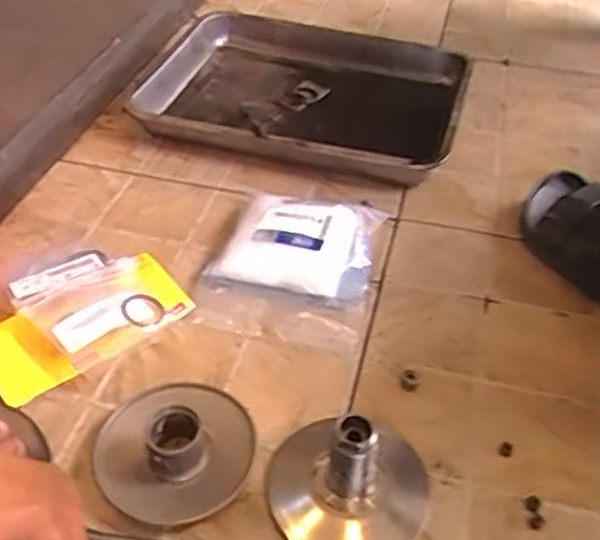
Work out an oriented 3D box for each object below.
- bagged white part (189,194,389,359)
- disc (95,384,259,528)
[{"bbox_3d":[-0.009,-0.009,0.660,0.160,0.040,0.176,10,43,8],"label":"bagged white part"},{"bbox_3d":[-0.094,0.127,0.512,0.114,0.034,0.110,1,42,-1],"label":"disc"}]

